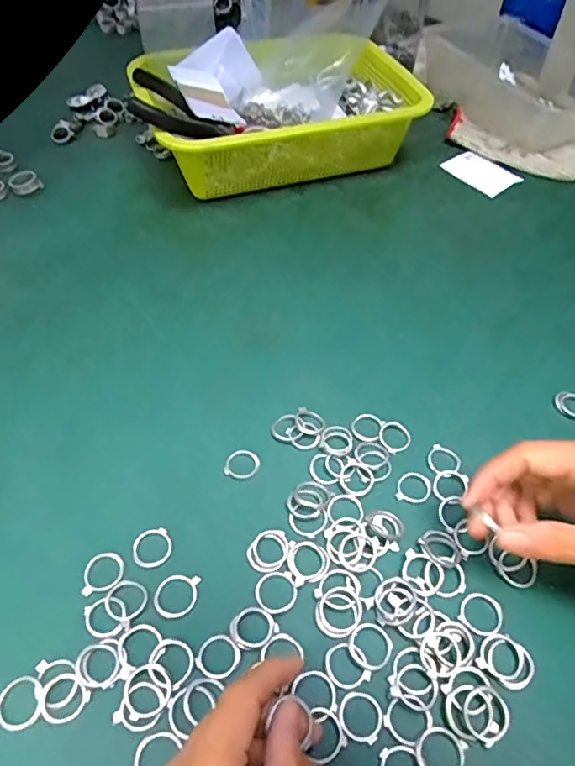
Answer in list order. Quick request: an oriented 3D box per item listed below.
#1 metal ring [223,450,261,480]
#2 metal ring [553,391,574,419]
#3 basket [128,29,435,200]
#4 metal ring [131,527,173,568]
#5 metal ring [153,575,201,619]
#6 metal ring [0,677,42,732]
[{"bbox_3d":[-0.028,0.050,0.342,0.021,0.004,0.020,1,51,-2],"label":"metal ring"},{"bbox_3d":[0.198,0.015,0.377,0.025,0.005,0.023,1,51,-2],"label":"metal ring"},{"bbox_3d":[-0.012,-0.282,0.564,0.265,0.083,0.199,-12,52,-12],"label":"basket"},{"bbox_3d":[-0.077,0.093,0.307,0.022,0.004,0.022,1,51,-2],"label":"metal ring"},{"bbox_3d":[-0.060,0.114,0.291,0.023,0.004,0.023,1,51,-2],"label":"metal ring"},{"bbox_3d":[-0.127,0.151,0.258,0.023,0.004,0.021,1,51,-2],"label":"metal ring"}]

